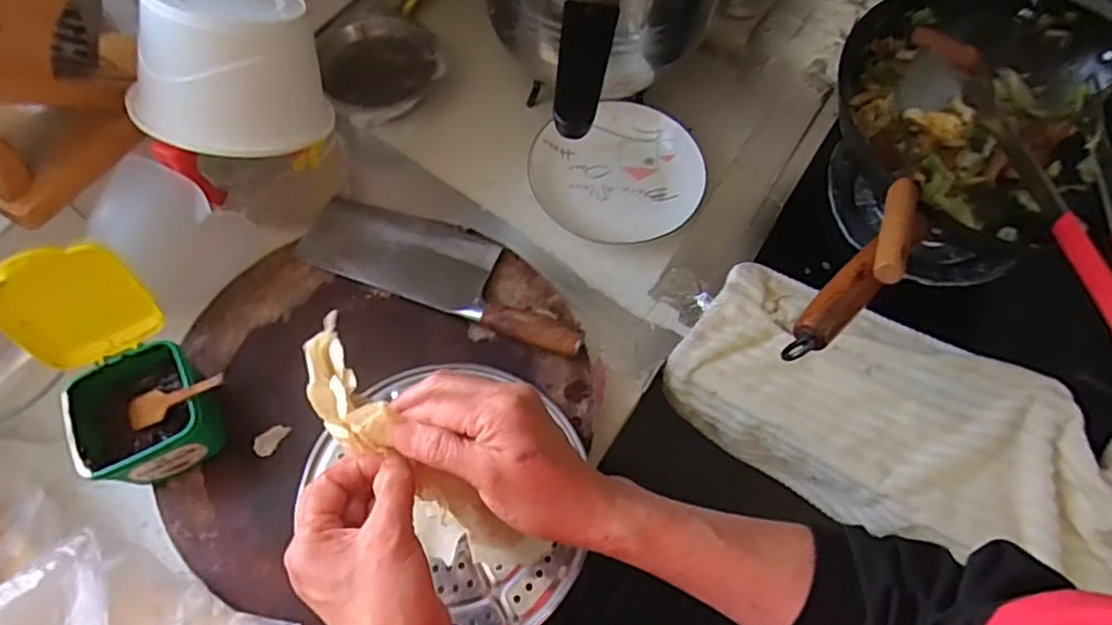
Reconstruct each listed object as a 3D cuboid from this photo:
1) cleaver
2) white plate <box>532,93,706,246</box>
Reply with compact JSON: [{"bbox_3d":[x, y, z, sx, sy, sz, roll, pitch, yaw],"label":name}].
[{"bbox_3d":[-0.111,-0.046,0.658,0.303,0.034,0.093,21,65,8],"label":"cleaver"},{"bbox_3d":[0.067,-0.162,0.758,0.180,0.045,0.177,1,64,-1],"label":"white plate"}]

